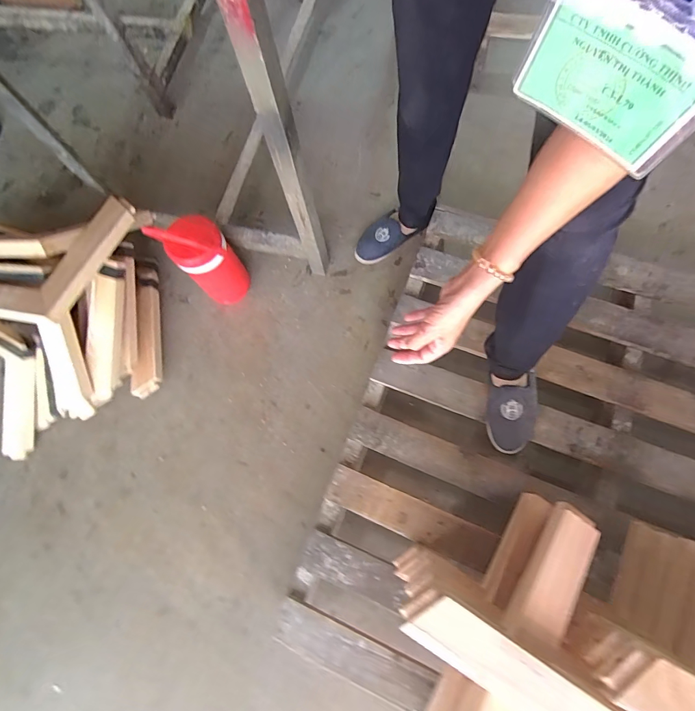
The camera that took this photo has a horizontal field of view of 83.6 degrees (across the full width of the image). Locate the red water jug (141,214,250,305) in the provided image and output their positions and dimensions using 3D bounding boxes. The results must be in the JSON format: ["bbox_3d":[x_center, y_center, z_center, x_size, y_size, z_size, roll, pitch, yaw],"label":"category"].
[{"bbox_3d":[-0.330,-0.222,0.924,0.119,0.262,0.105,-39,76,-9],"label":"red water jug"}]

